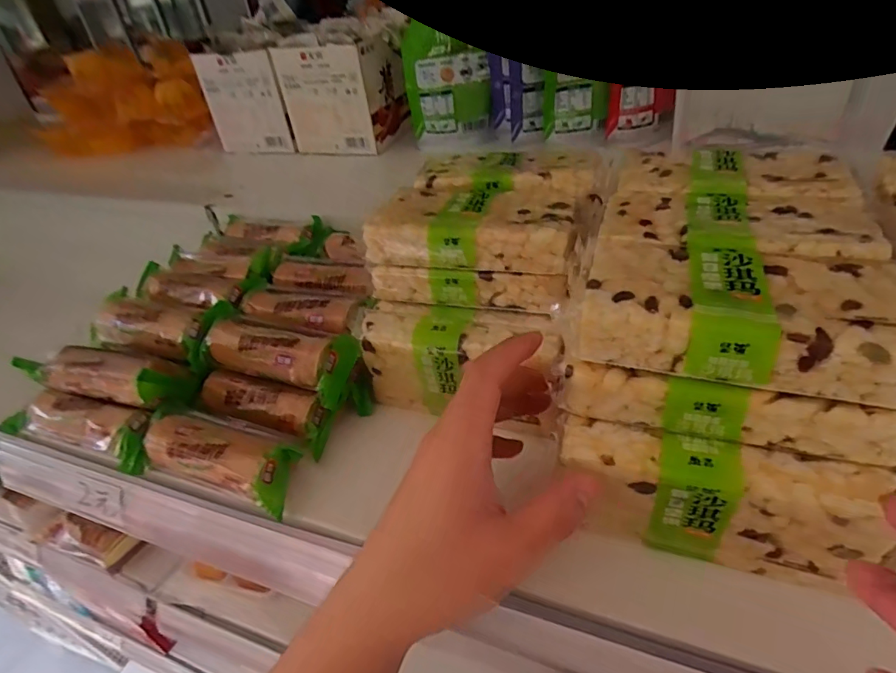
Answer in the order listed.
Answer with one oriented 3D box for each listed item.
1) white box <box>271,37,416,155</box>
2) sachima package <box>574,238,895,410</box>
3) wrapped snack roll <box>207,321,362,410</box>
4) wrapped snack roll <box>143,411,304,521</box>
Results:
[{"bbox_3d":[-0.147,-0.355,0.719,0.155,0.140,0.118,15,42,27],"label":"white box"},{"bbox_3d":[0.149,-0.014,0.247,0.151,0.030,0.084,9,40,20],"label":"sachima package"},{"bbox_3d":[-0.132,0.016,0.390,0.122,0.038,0.041,11,41,23],"label":"wrapped snack roll"},{"bbox_3d":[-0.163,0.084,0.344,0.121,0.032,0.041,10,40,21],"label":"wrapped snack roll"}]

